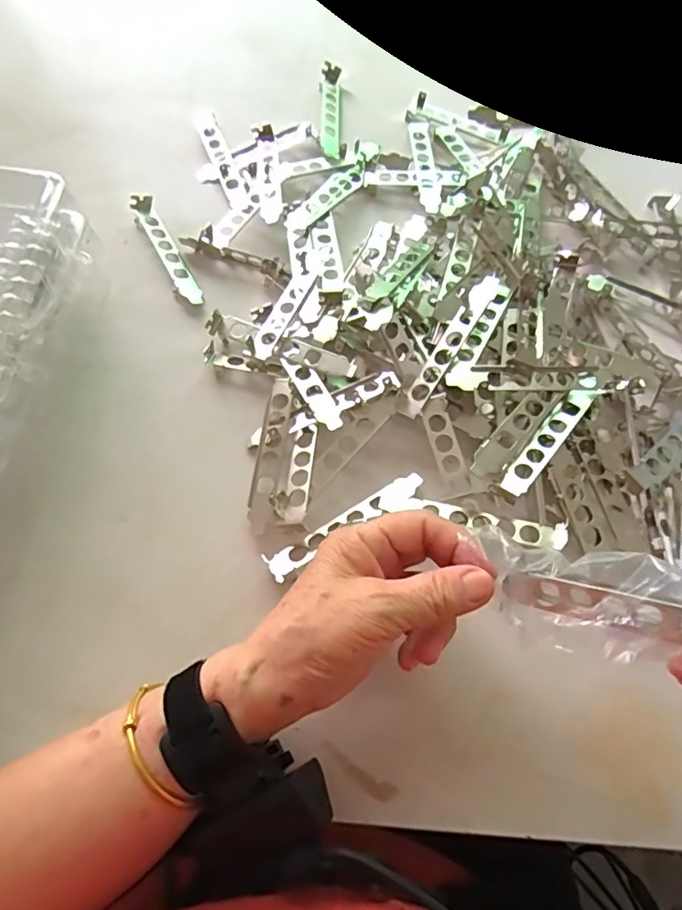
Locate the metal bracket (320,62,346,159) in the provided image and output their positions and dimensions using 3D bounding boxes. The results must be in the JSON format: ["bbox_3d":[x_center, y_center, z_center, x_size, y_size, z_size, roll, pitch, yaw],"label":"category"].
[{"bbox_3d":[-0.010,-0.340,0.518,0.023,0.011,0.117,-3,68,-3],"label":"metal bracket"}]

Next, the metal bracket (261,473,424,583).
[{"bbox_3d":[0.006,0.047,0.359,0.120,0.009,0.022,-28,71,-12],"label":"metal bracket"}]

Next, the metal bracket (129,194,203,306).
[{"bbox_3d":[-0.149,-0.173,0.449,0.023,0.021,0.120,-25,71,-11],"label":"metal bracket"}]

